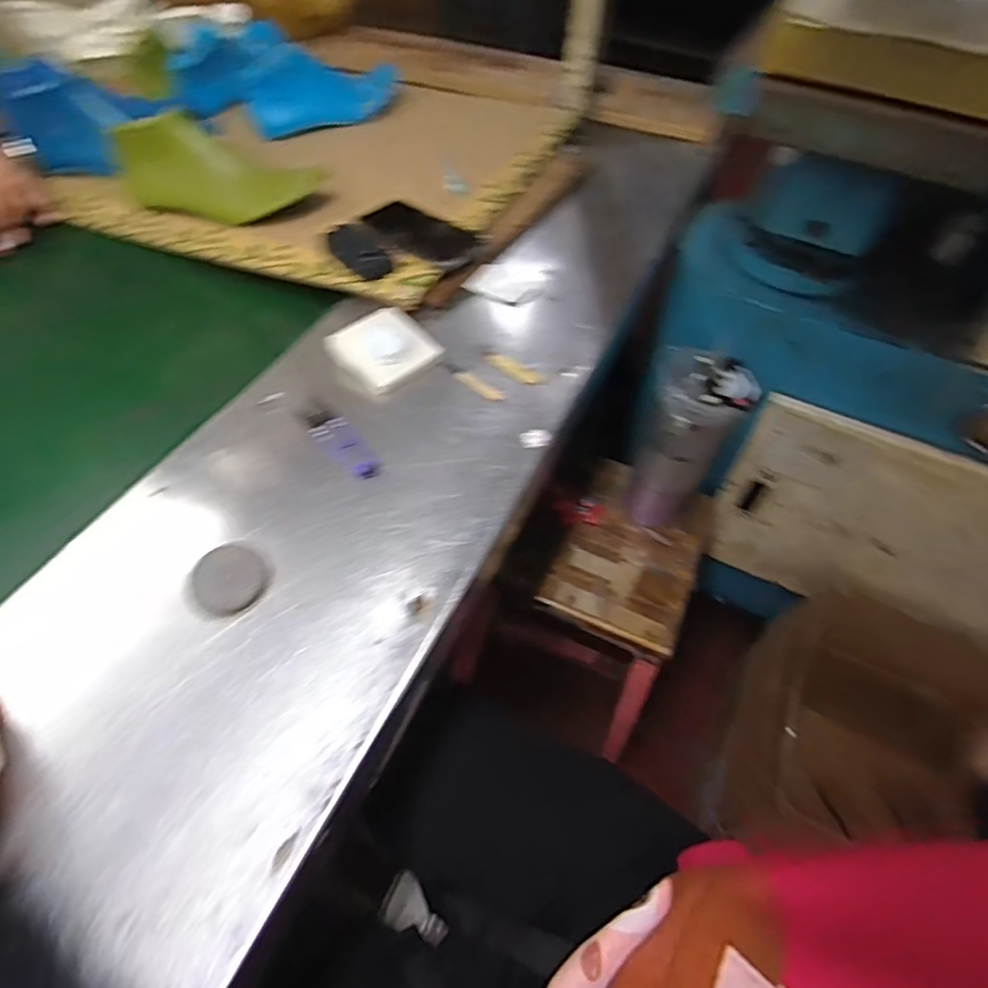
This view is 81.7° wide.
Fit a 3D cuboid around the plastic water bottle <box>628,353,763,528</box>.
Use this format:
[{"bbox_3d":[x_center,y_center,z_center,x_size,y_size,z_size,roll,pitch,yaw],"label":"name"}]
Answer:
[{"bbox_3d":[0.228,-0.058,0.711,0.105,0.232,0.084,24,56,14],"label":"plastic water bottle"}]

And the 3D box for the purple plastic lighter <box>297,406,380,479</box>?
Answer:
[{"bbox_3d":[-0.140,-0.049,0.527,0.031,0.007,0.105,-34,62,-25],"label":"purple plastic lighter"}]

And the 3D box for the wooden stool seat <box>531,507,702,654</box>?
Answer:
[{"bbox_3d":[0.174,0.103,0.756,0.174,0.016,0.182,23,56,13],"label":"wooden stool seat"}]

